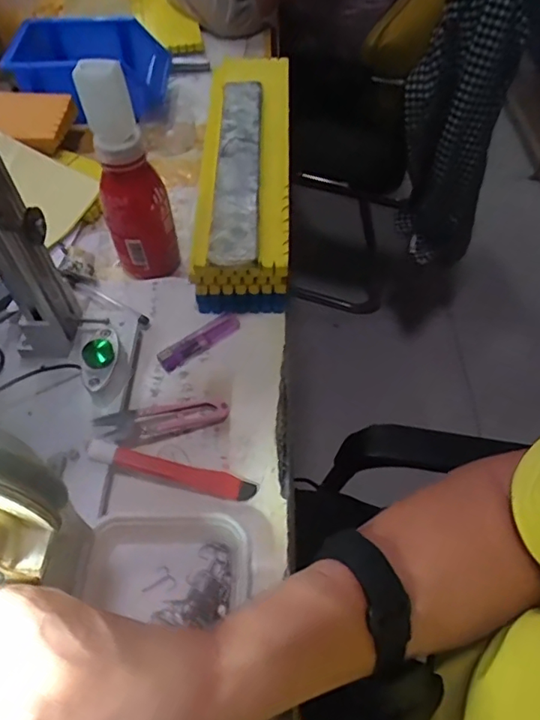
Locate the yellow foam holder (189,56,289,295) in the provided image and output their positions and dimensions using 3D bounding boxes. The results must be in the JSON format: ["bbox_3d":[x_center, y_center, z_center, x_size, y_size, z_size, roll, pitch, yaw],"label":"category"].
[{"bbox_3d":[-0.024,-0.210,0.553,0.088,0.046,0.344,1,55,0],"label":"yellow foam holder"}]

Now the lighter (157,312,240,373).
[{"bbox_3d":[-0.062,-0.016,0.473,0.079,0.015,0.017,-32,61,-21],"label":"lighter"}]

